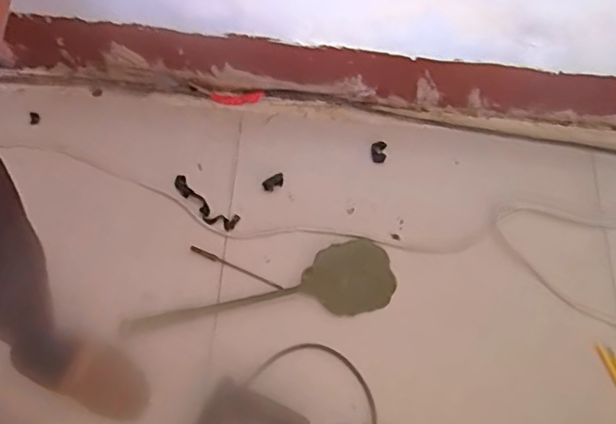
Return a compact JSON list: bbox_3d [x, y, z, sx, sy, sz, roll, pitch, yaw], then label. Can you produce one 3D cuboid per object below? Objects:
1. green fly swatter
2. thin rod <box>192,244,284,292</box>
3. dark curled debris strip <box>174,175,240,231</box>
[{"bbox_3d":[-0.085,0.173,1.136,0.507,0.010,0.141,-15,66,-10],"label":"green fly swatter"},{"bbox_3d":[-0.139,0.109,1.165,0.196,0.006,0.013,23,65,8],"label":"thin rod"},{"bbox_3d":[-0.213,-0.015,1.221,0.160,0.010,0.047,35,67,13],"label":"dark curled debris strip"}]

